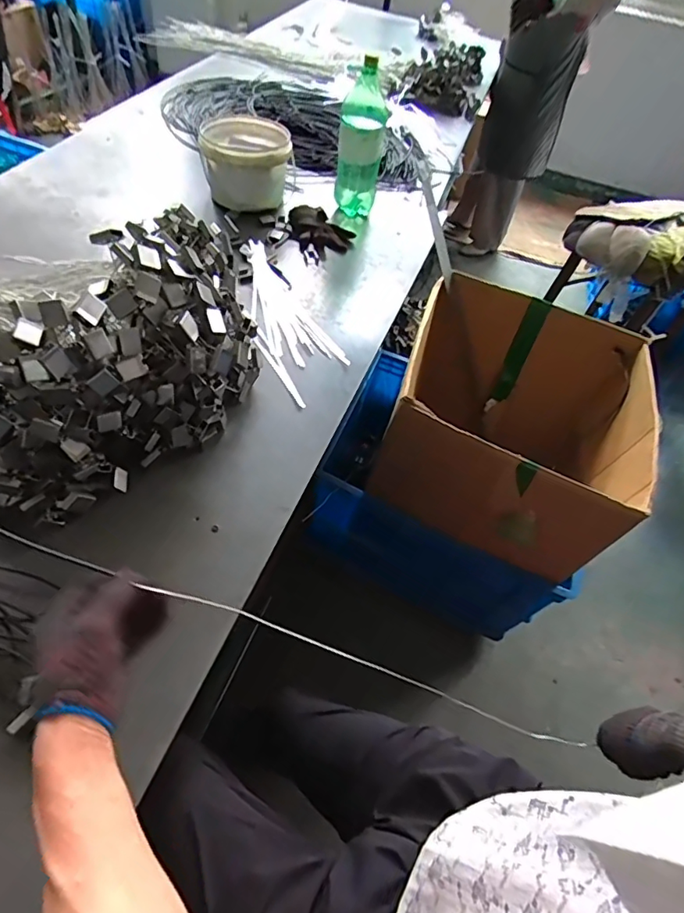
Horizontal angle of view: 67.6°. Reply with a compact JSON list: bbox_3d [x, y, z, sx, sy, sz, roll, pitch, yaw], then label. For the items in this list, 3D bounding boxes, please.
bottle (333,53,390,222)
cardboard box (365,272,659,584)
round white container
[{"bbox_3d":[0.042,-0.725,1.207,0.104,0.301,0.094,8,53,-3],"label":"bottle"},{"bbox_3d":[0.367,-0.062,1.135,0.508,0.354,0.493,23,53,8],"label":"cardboard box"},{"bbox_3d":[-0.234,-0.712,1.254,0.212,0.138,0.229,4,53,-6],"label":"round white container"}]

